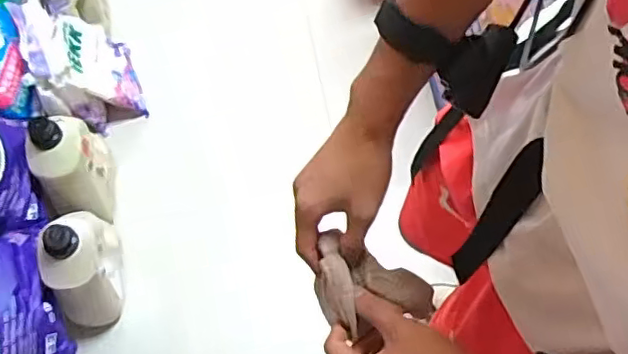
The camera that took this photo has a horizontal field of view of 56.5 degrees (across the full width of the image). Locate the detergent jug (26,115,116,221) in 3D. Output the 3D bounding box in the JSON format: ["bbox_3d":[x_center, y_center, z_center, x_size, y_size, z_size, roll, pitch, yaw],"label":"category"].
[{"bbox_3d":[-0.531,-0.013,1.292,0.137,0.263,0.161,-20,69,-10],"label":"detergent jug"}]

